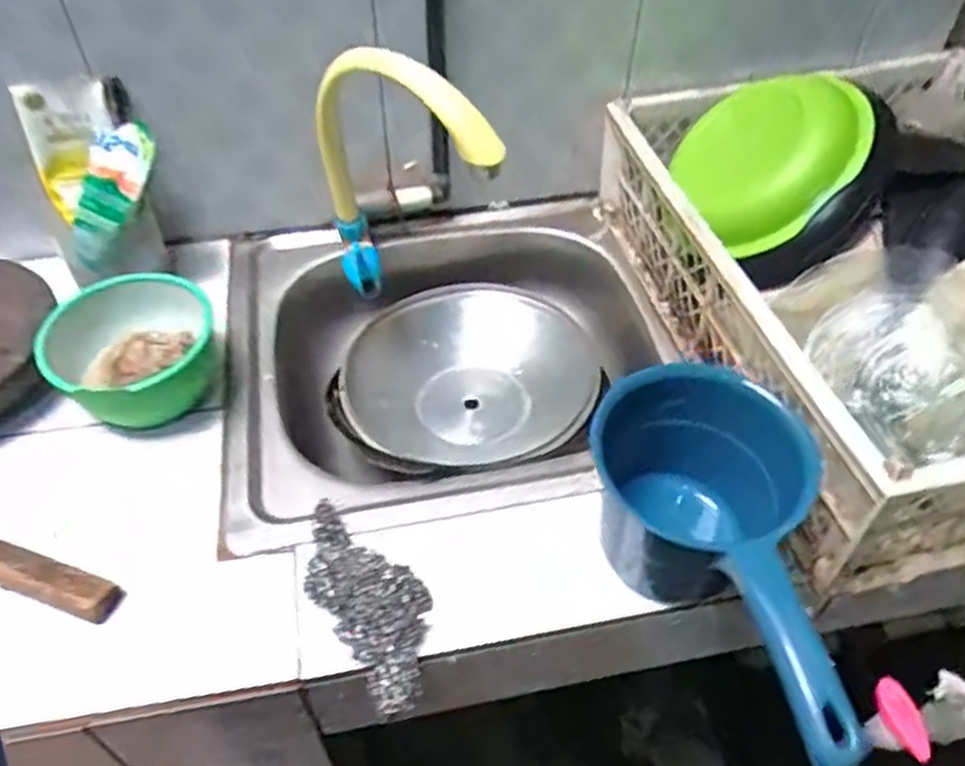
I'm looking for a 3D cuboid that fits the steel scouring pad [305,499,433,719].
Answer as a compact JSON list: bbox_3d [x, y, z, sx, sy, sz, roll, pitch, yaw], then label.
[{"bbox_3d":[-0.079,0.149,0.539,0.066,0.023,0.147,-28,55,-23],"label":"steel scouring pad"}]

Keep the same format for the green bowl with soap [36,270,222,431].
[{"bbox_3d":[-0.291,-0.018,0.651,0.131,0.092,0.122,0,48,0],"label":"green bowl with soap"}]

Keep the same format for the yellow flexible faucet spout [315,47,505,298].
[{"bbox_3d":[-0.103,-0.167,0.677,0.086,0.156,0.349,-27,9,-23],"label":"yellow flexible faucet spout"}]

